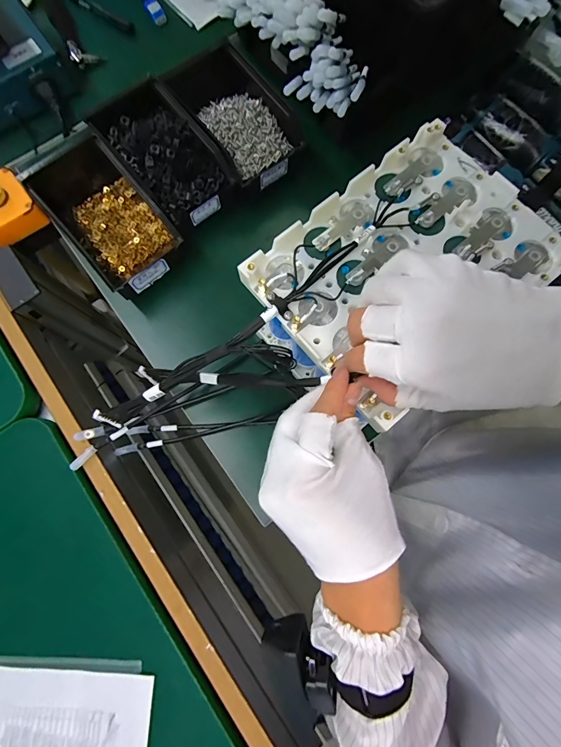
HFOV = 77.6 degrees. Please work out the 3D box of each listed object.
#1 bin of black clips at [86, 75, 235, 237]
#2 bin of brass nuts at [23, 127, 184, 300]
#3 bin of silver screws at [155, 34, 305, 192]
[{"bbox_3d":[-0.149,-0.273,0.445,0.098,0.066,0.179,-39,80,-7],"label":"bin of black clips"},{"bbox_3d":[-0.222,-0.203,0.436,0.104,0.068,0.217,-40,80,-8],"label":"bin of brass nuts"},{"bbox_3d":[-0.064,-0.334,0.456,0.115,0.069,0.194,-36,79,-7],"label":"bin of silver screws"}]

